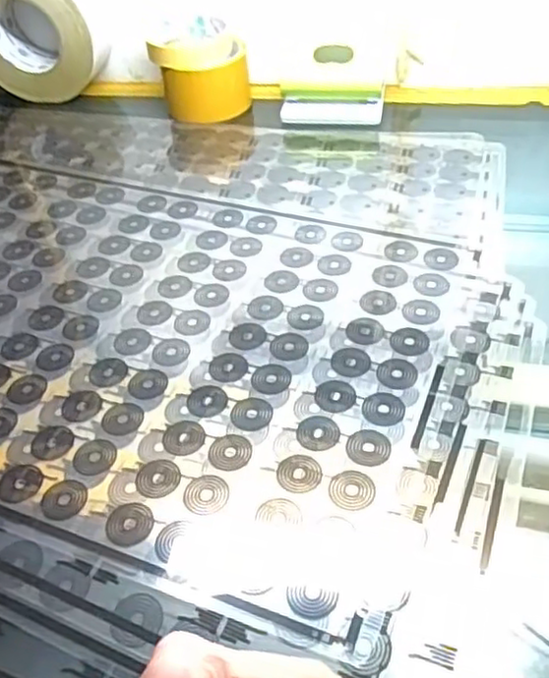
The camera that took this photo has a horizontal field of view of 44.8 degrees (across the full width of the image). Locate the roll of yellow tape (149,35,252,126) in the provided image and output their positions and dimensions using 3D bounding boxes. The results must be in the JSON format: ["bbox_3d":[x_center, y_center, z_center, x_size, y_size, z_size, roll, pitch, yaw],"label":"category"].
[{"bbox_3d":[-0.074,-0.270,0.678,0.090,0.061,0.090,-3,45,3],"label":"roll of yellow tape"}]

